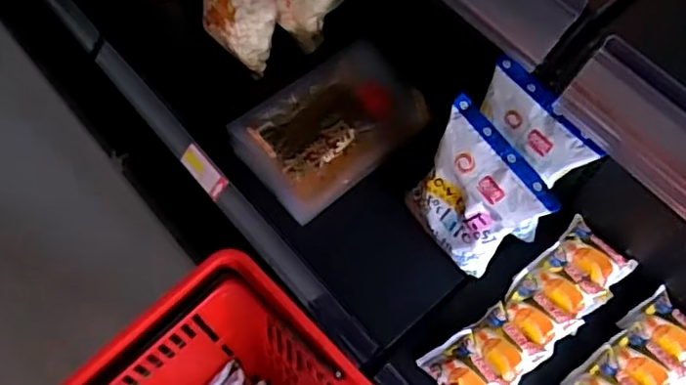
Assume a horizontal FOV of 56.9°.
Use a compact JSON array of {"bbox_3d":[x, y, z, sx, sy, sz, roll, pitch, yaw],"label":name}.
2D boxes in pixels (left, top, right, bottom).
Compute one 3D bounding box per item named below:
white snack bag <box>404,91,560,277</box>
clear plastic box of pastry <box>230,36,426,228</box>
[{"bbox_3d":[0.164,0.008,0.837,0.091,0.192,0.172,-32,70,-15],"label":"white snack bag"},{"bbox_3d":[-0.018,-0.098,0.944,0.259,0.072,0.167,-36,71,-17],"label":"clear plastic box of pastry"}]

